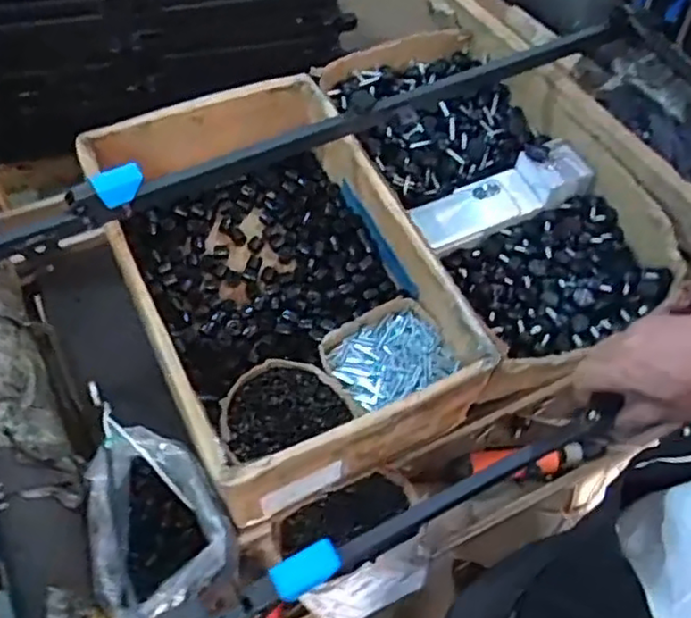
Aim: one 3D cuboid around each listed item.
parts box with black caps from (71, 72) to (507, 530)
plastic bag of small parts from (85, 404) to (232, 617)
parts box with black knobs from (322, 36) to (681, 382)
[{"bbox_3d":[-0.089,-0.041,0.908,0.333,0.168,0.521,-22,63,-16],"label":"parts box with black caps"},{"bbox_3d":[-0.197,0.226,0.734,0.123,0.125,0.185,-11,60,-10],"label":"plastic bag of small parts"},{"bbox_3d":[0.222,-0.181,1.007,0.316,0.108,0.589,-18,62,-14],"label":"parts box with black knobs"}]

